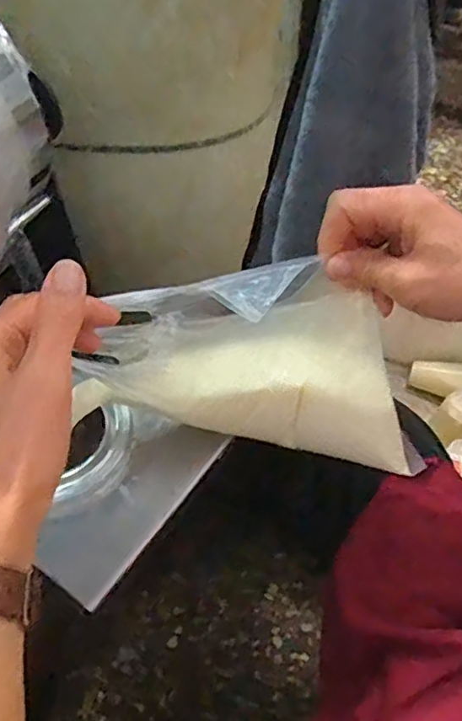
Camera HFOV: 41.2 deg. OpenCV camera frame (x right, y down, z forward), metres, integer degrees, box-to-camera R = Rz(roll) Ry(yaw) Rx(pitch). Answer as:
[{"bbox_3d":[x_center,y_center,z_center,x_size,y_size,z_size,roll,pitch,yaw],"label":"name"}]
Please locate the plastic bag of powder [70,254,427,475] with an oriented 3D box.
[{"bbox_3d":[0.027,-0.006,0.458,0.230,0.159,0.085,7,53,6],"label":"plastic bag of powder"}]

